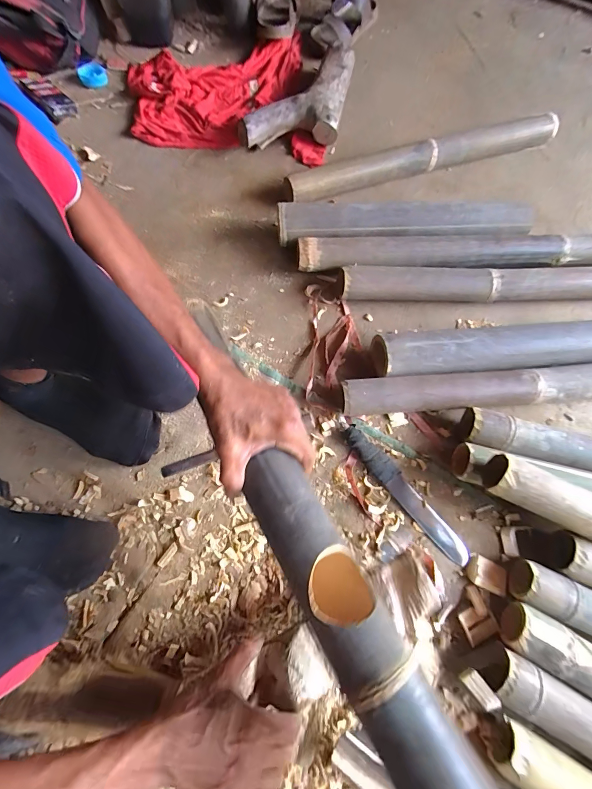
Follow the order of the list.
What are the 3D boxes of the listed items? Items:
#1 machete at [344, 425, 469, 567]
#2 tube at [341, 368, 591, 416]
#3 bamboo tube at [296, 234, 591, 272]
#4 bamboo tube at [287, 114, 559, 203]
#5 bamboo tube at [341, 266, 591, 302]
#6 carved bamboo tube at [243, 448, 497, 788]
[{"bbox_3d":[0.167,0.150,0.543,0.034,0.023,0.252,-39,77,-17],"label":"machete"},{"bbox_3d":[0.386,-0.013,0.594,0.623,0.064,0.059,-3,69,-5],"label":"tube"},{"bbox_3d":[0.333,-0.264,0.672,0.567,0.058,0.063,1,69,-4],"label":"bamboo tube"},{"bbox_3d":[0.271,-0.495,0.743,0.593,0.053,0.048,-15,71,-10],"label":"bamboo tube"},{"bbox_3d":[0.401,-0.207,0.665,0.631,0.070,0.065,1,69,-4],"label":"bamboo tube"},{"bbox_3d":[0.058,0.217,0.315,0.066,0.055,0.362,-29,63,-11],"label":"carved bamboo tube"}]

